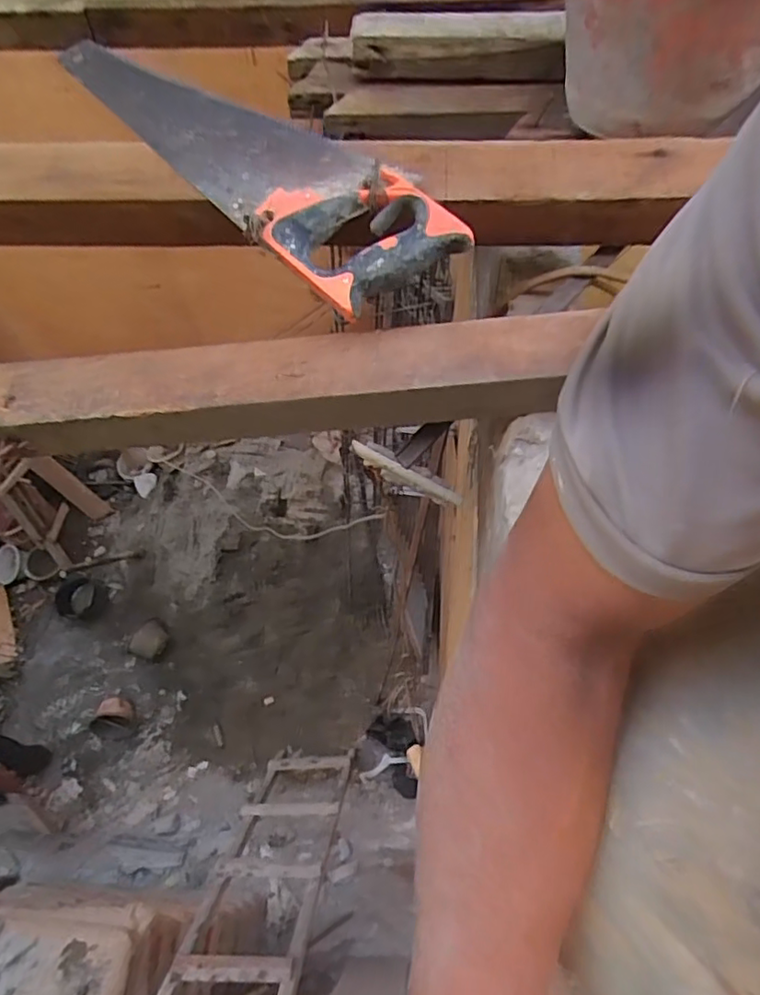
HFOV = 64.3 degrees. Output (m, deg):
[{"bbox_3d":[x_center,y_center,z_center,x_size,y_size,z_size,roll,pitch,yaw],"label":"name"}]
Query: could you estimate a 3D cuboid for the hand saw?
[{"bbox_3d":[-0.115,-0.298,0.508,0.409,0.022,0.115,42,86,16],"label":"hand saw"}]

